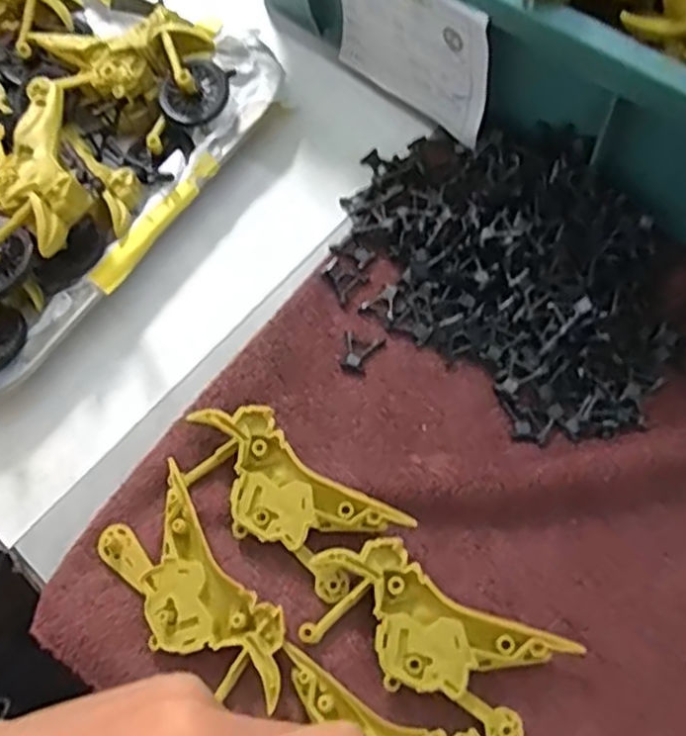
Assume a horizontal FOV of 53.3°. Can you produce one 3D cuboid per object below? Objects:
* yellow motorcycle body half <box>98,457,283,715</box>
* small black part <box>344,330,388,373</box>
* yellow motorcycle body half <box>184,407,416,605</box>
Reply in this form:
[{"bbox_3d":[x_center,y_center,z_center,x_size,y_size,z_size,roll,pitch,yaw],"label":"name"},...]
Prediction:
[{"bbox_3d":[-0.063,0.094,0.285,0.045,0.012,0.104,-38,70,-11],"label":"yellow motorcycle body half"},{"bbox_3d":[0.009,-0.007,0.330,0.019,0.004,0.020,-1,68,2],"label":"small black part"},{"bbox_3d":[-0.027,0.054,0.299,0.098,0.010,0.047,37,75,17],"label":"yellow motorcycle body half"}]

